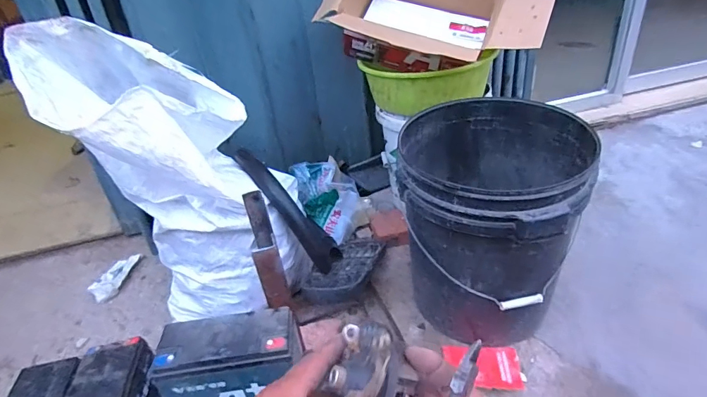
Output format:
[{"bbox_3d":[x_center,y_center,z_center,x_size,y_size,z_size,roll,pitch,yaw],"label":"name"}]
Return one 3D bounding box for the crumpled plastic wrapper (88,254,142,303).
[{"bbox_3d":[-0.648,0.211,1.106,0.073,0.024,0.147,2,39,10],"label":"crumpled plastic wrapper"}]

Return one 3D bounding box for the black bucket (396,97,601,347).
[{"bbox_3d":[0.269,0.058,0.869,0.331,0.425,0.338,-5,30,3],"label":"black bucket"}]

